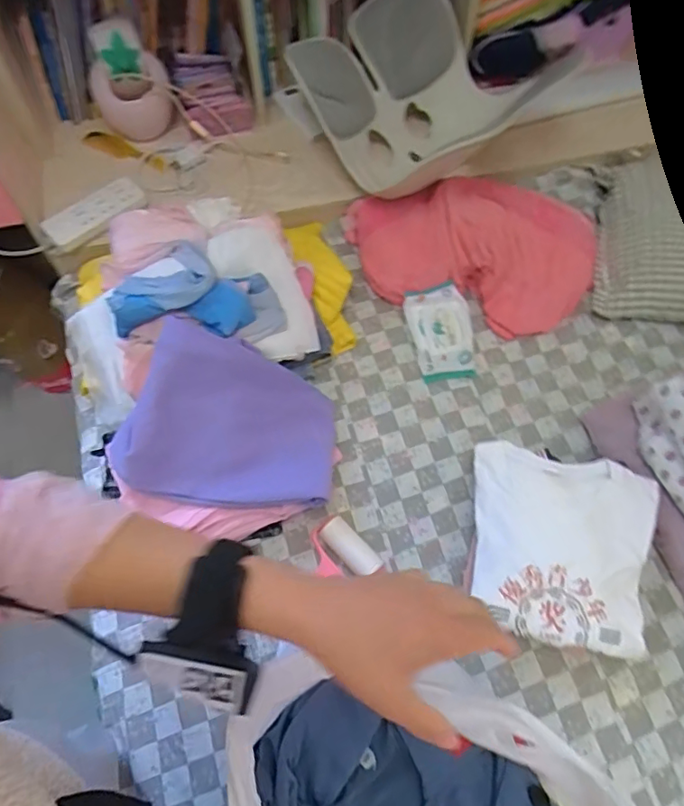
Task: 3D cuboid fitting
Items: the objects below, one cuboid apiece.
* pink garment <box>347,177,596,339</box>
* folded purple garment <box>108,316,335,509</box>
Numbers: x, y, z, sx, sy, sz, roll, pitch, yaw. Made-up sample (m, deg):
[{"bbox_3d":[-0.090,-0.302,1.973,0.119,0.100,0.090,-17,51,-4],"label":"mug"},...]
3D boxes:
[{"bbox_3d":[0.230,-0.284,1.024,0.450,0.152,0.237,16,64,7],"label":"pink garment"},{"bbox_3d":[-0.158,0.036,0.825,0.298,0.041,0.245,18,73,-12],"label":"folded purple garment"}]

